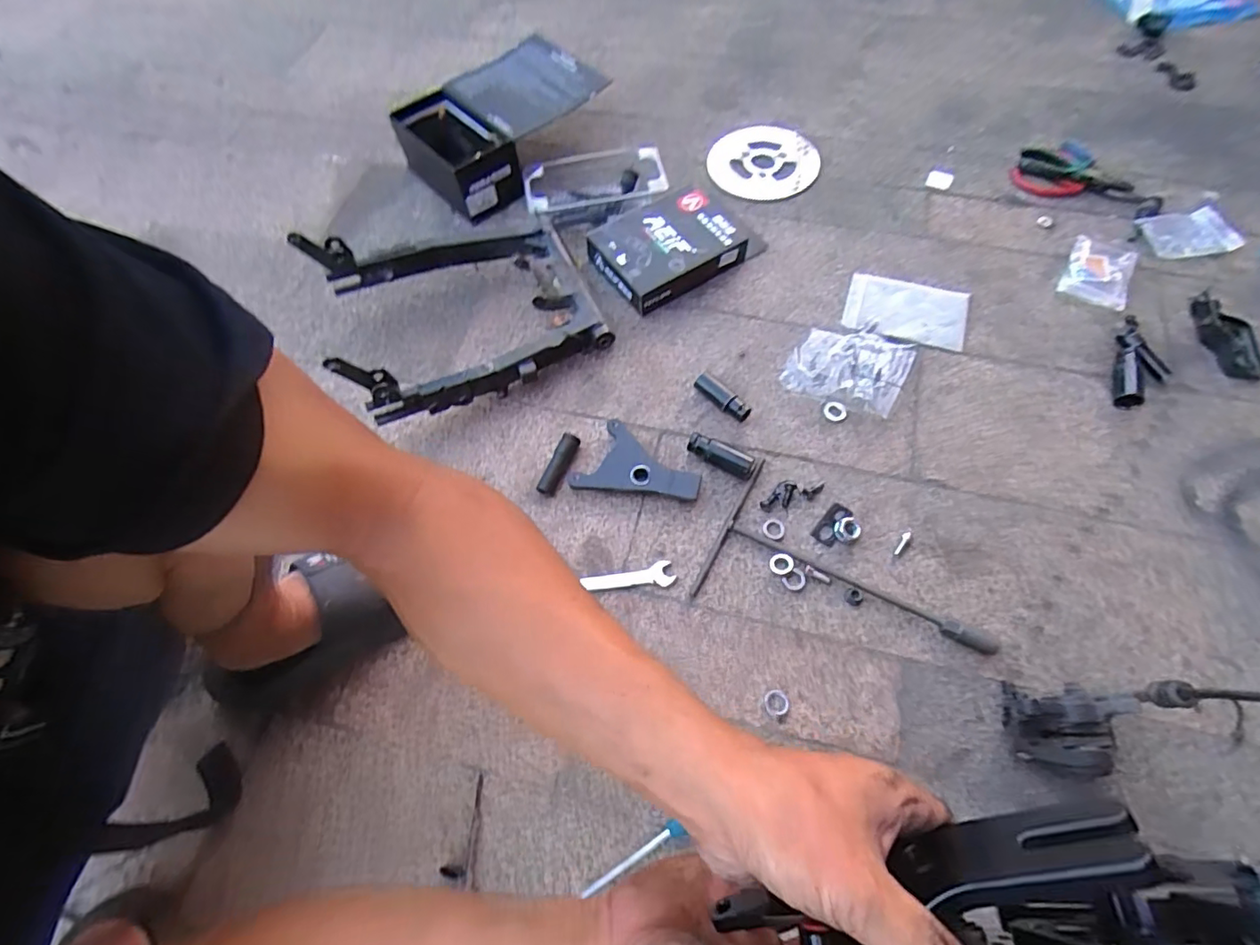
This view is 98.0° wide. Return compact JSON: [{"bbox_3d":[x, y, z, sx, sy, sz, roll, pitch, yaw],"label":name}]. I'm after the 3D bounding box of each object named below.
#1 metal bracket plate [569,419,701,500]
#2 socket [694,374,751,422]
[{"bbox_3d":[0.008,0.009,0.624,0.130,0.024,0.089,31,69,17],"label":"metal bracket plate"},{"bbox_3d":[0.113,-0.092,0.669,0.019,0.025,0.076,-42,68,-16],"label":"socket"}]

